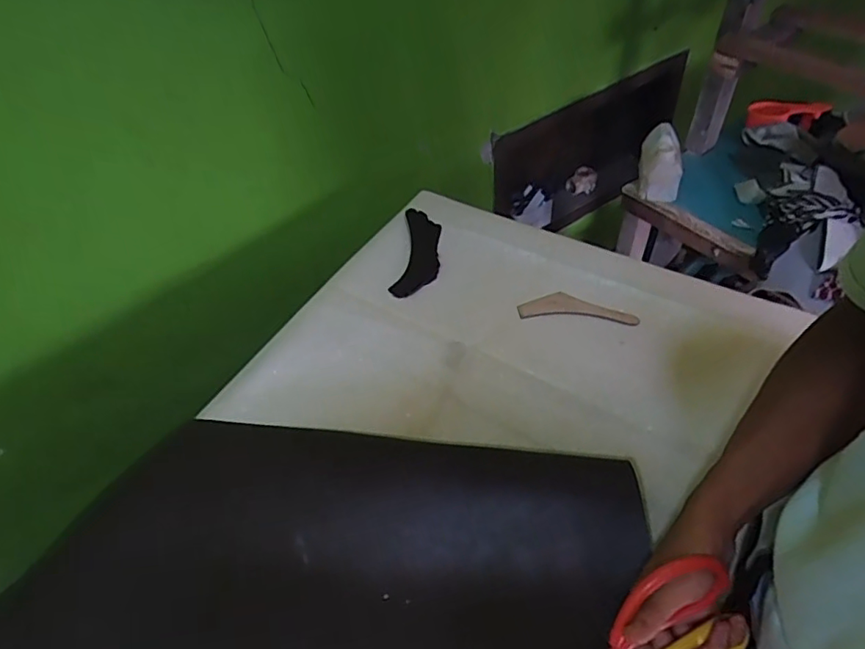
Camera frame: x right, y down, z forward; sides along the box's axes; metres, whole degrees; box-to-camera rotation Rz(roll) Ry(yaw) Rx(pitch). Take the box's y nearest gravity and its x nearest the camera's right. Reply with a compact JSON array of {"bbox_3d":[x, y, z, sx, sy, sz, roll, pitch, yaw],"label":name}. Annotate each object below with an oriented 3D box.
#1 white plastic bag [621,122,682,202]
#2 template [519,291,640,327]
[{"bbox_3d":[0.421,-0.301,1.016,0.094,0.100,0.108,13,51,19],"label":"white plastic bag"},{"bbox_3d":[0.191,-0.022,0.715,0.149,0.006,0.041,5,50,11],"label":"template"}]

